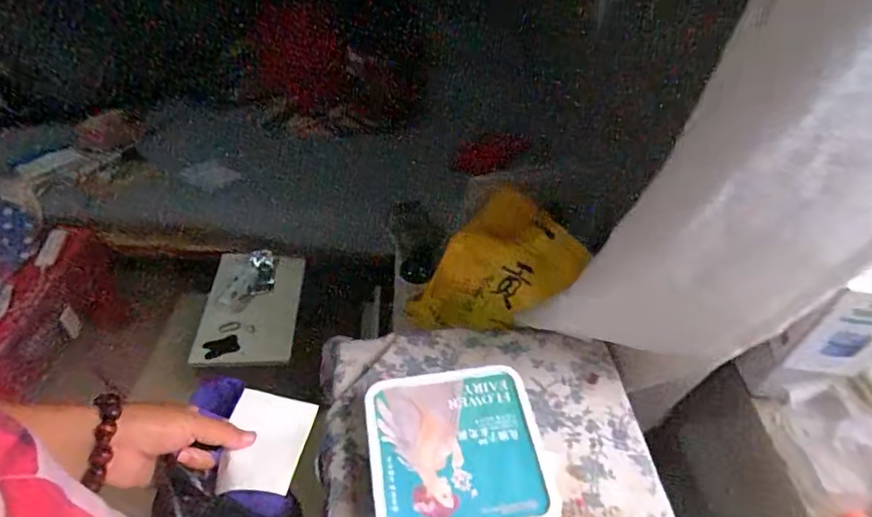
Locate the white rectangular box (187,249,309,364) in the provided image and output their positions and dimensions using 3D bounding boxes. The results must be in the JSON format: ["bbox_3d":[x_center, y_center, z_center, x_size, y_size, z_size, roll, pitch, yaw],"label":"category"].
[{"bbox_3d":[-0.471,0.132,1.399,0.220,0.043,0.322,10,55,-13],"label":"white rectangular box"}]

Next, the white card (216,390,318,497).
[{"bbox_3d":[-0.164,0.174,0.520,0.078,0.010,0.106,10,32,1],"label":"white card"}]

